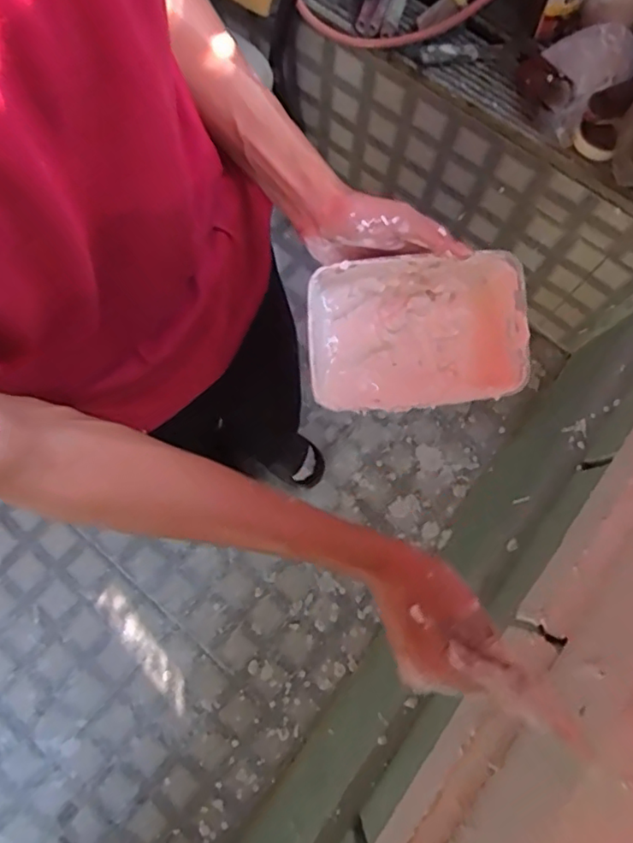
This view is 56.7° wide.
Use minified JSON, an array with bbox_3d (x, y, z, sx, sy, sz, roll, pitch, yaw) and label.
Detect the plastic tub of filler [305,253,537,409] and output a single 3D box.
[{"bbox_3d":[0.079,-0.065,0.475,0.168,0.062,0.110,-6,75,-1],"label":"plastic tub of filler"}]

